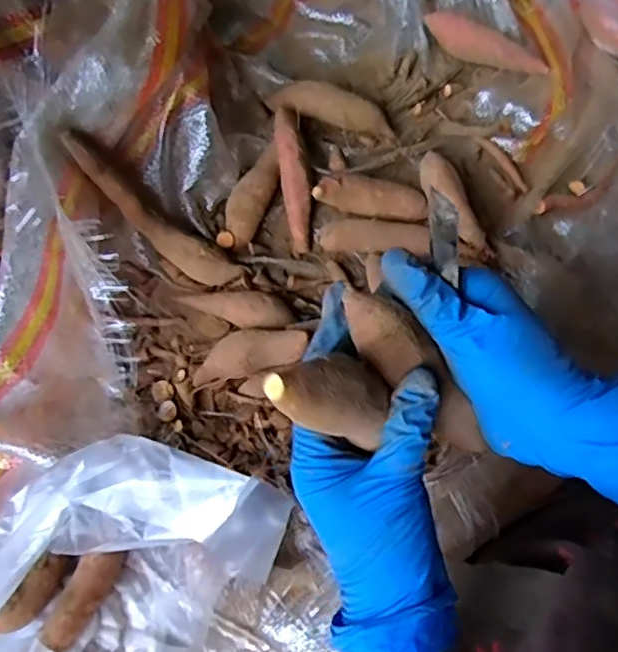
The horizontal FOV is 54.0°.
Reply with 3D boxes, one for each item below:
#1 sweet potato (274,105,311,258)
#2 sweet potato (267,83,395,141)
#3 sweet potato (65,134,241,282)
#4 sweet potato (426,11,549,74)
[{"bbox_3d":[-0.011,-0.121,0.507,0.024,0.019,0.119,-8,94,-2],"label":"sweet potato"},{"bbox_3d":[0.020,-0.190,0.524,0.112,0.031,0.031,13,75,3],"label":"sweet potato"},{"bbox_3d":[-0.122,-0.083,0.470,0.157,0.039,0.029,42,77,-18],"label":"sweet potato"},{"bbox_3d":[0.159,-0.255,0.549,0.115,0.023,0.028,27,76,7],"label":"sweet potato"}]

